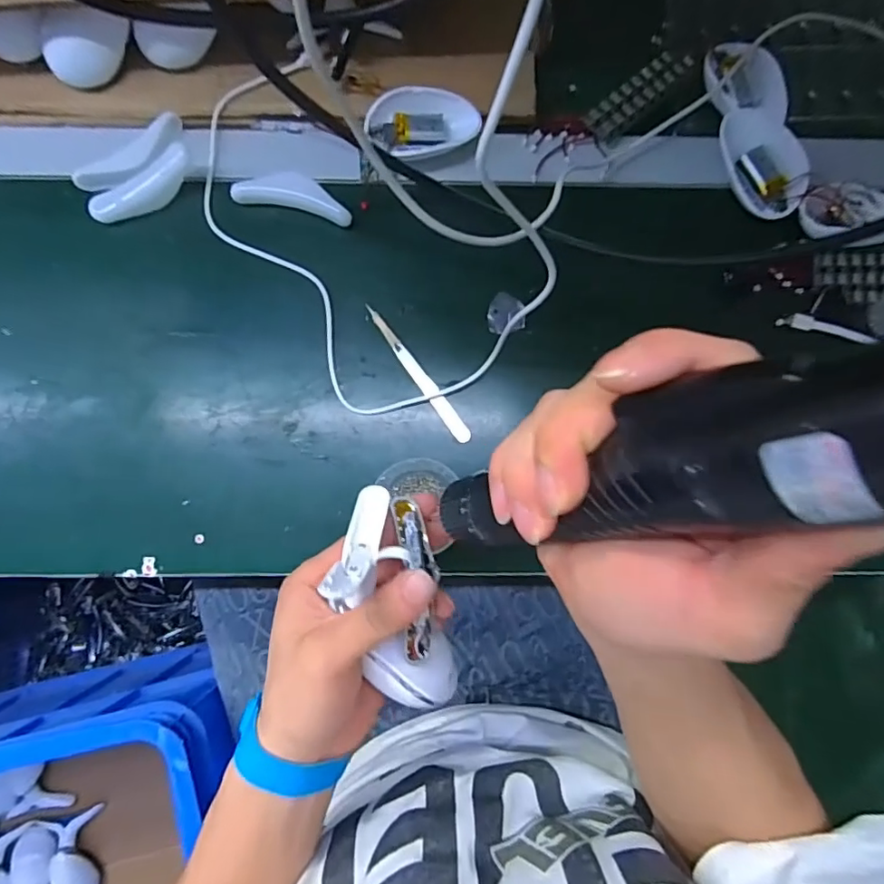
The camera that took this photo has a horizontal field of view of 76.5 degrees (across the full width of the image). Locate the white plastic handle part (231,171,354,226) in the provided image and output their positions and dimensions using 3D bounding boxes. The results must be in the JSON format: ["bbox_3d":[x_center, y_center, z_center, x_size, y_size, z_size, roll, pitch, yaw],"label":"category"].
[{"bbox_3d":[-0.112,-0.185,0.421,0.087,0.023,0.026,11,86,0],"label":"white plastic handle part"}]

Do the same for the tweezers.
[{"bbox_3d":[-0.018,-0.052,0.424,0.012,0.004,0.124,-35,87,-3],"label":"tweezers"}]

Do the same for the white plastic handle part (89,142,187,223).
[{"bbox_3d":[-0.222,-0.188,0.422,0.081,0.019,0.025,-33,87,-2],"label":"white plastic handle part"}]

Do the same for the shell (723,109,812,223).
[{"bbox_3d":[0.244,-0.212,0.425,0.045,0.023,0.084,-27,87,-2],"label":"shell"}]

